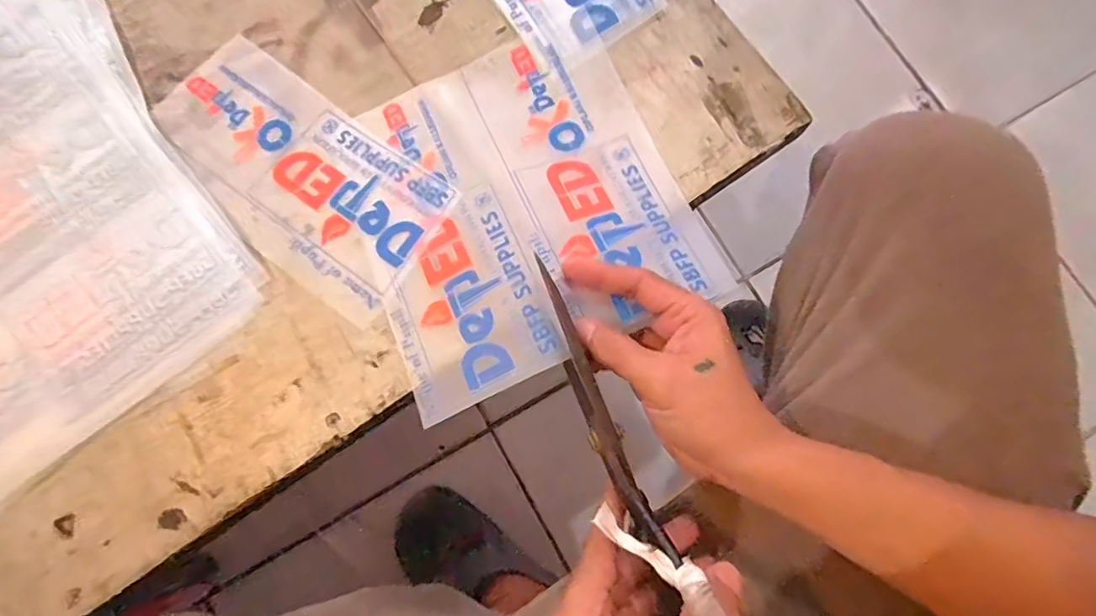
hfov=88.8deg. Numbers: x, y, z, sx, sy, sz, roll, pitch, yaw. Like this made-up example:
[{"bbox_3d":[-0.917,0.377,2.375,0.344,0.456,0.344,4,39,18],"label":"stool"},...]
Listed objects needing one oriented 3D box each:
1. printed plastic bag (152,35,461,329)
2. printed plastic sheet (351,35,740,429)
[{"bbox_3d":[-0.180,-0.099,0.397,0.227,0.011,0.114,37,80,10],"label":"printed plastic bag"},{"bbox_3d":[-0.023,-0.073,0.374,0.211,0.039,0.227,-23,79,-6],"label":"printed plastic sheet"}]

